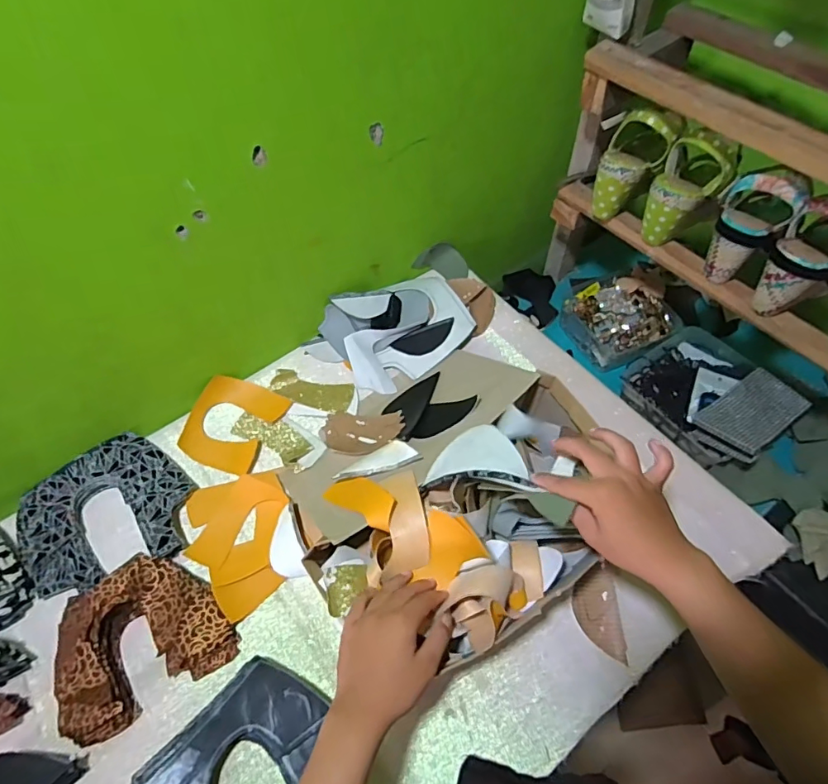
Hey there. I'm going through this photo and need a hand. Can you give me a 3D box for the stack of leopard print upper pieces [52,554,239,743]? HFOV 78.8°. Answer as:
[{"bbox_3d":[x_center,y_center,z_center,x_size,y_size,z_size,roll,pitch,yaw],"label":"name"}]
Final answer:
[{"bbox_3d":[-0.302,0.264,0.544,0.178,0.046,0.143,-29,61,-17],"label":"stack of leopard print upper pieces"}]

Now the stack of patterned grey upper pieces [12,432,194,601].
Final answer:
[{"bbox_3d":[-0.376,0.152,0.619,0.192,0.024,0.180,-36,63,-20],"label":"stack of patterned grey upper pieces"}]

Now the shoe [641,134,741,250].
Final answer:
[{"bbox_3d":[0.359,-0.266,0.662,0.083,0.131,0.081,27,61,17],"label":"shoe"}]

